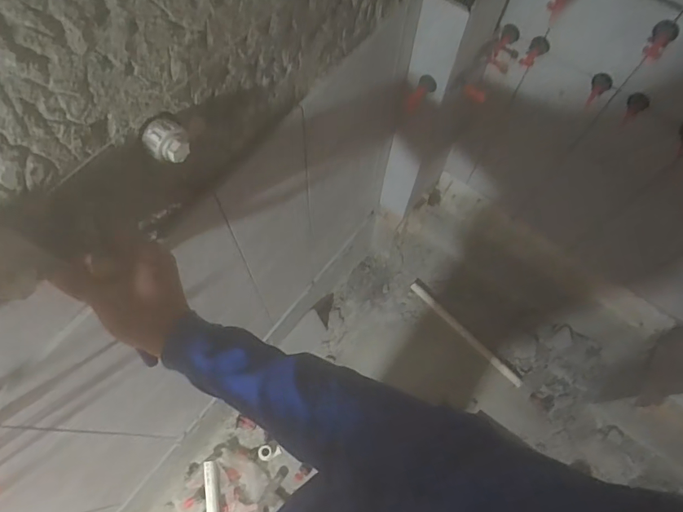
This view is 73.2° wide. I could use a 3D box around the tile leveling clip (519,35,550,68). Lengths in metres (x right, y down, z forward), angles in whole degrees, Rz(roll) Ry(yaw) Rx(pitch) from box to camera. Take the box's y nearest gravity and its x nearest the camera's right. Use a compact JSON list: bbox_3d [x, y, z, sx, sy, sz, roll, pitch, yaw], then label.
[{"bbox_3d":[0.344,-0.362,0.812,0.031,0.052,0.032,1,67,-2],"label":"tile leveling clip"}]

